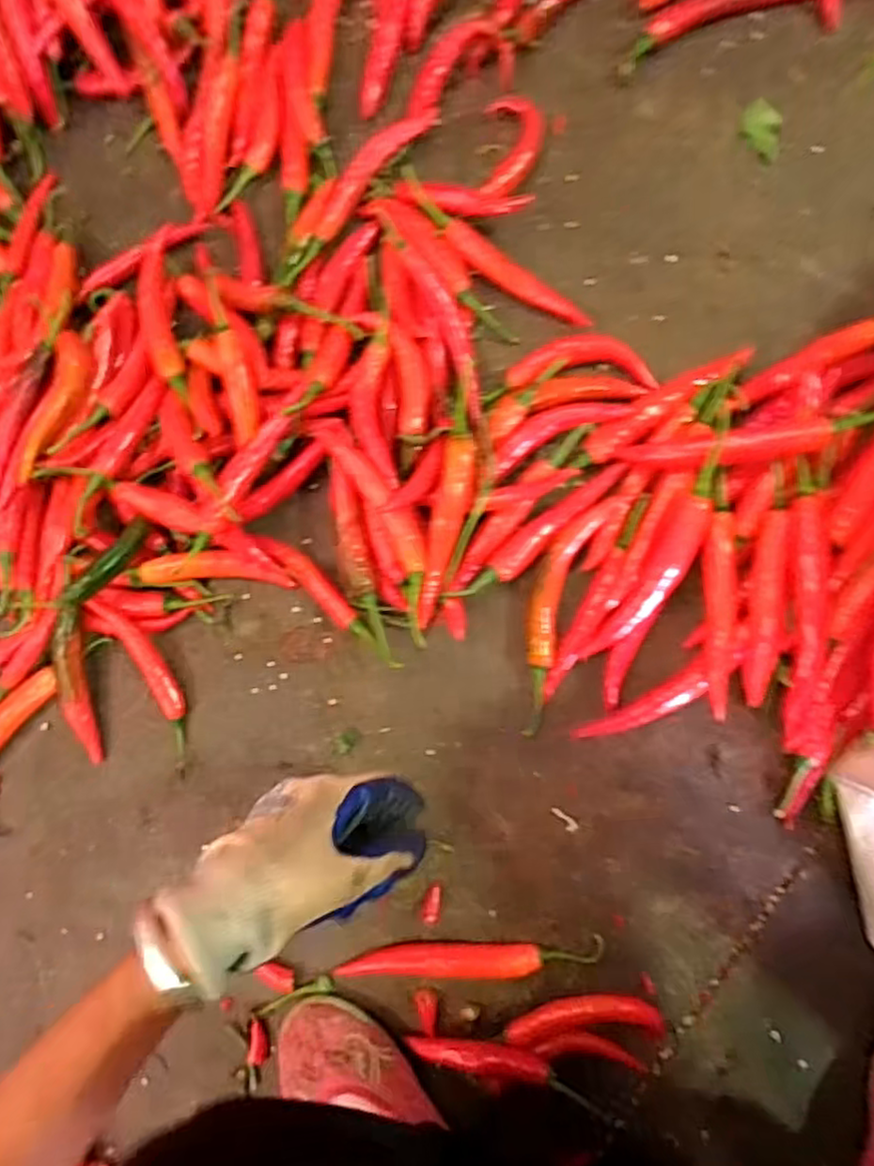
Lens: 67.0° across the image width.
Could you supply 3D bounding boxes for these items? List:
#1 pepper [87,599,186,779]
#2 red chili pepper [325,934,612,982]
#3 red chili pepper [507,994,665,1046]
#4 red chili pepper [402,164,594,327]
[{"bbox_3d":[-0.225,0.078,0.519,0.029,0.027,0.150,-28,83,4],"label":"pepper"},{"bbox_3d":[0.023,0.271,0.472,0.187,0.015,0.019,-7,85,7],"label":"red chili pepper"},{"bbox_3d":[0.100,0.300,0.457,0.104,0.018,0.023,-10,85,6],"label":"red chili pepper"},{"bbox_3d":[0.041,-0.249,0.504,0.175,0.029,0.024,38,91,8],"label":"red chili pepper"}]

